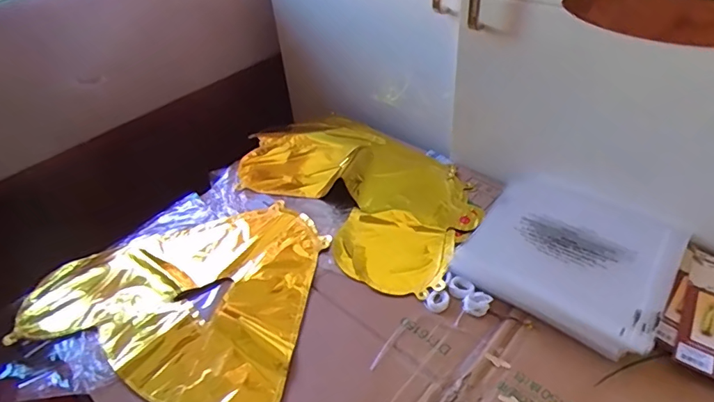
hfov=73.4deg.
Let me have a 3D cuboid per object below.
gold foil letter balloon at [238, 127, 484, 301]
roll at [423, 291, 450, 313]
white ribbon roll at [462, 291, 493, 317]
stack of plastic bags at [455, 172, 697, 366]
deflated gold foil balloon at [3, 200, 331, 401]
[{"bbox_3d":[-0.010,-0.025,0.718,0.405,0.027,0.234,30,53,32],"label":"gold foil letter balloon"},{"bbox_3d":[0.094,0.117,0.560,0.025,0.005,0.029,30,53,32],"label":"roll"},{"bbox_3d":[0.138,0.118,0.552,0.029,0.009,0.029,-3,43,3],"label":"white ribbon roll"},{"bbox_3d":[0.254,0.063,0.577,0.218,0.029,0.207,25,51,29],"label":"stack of plastic bags"},{"bbox_3d":[-0.203,0.122,0.578,0.368,0.011,0.350,26,51,30],"label":"deflated gold foil balloon"}]

